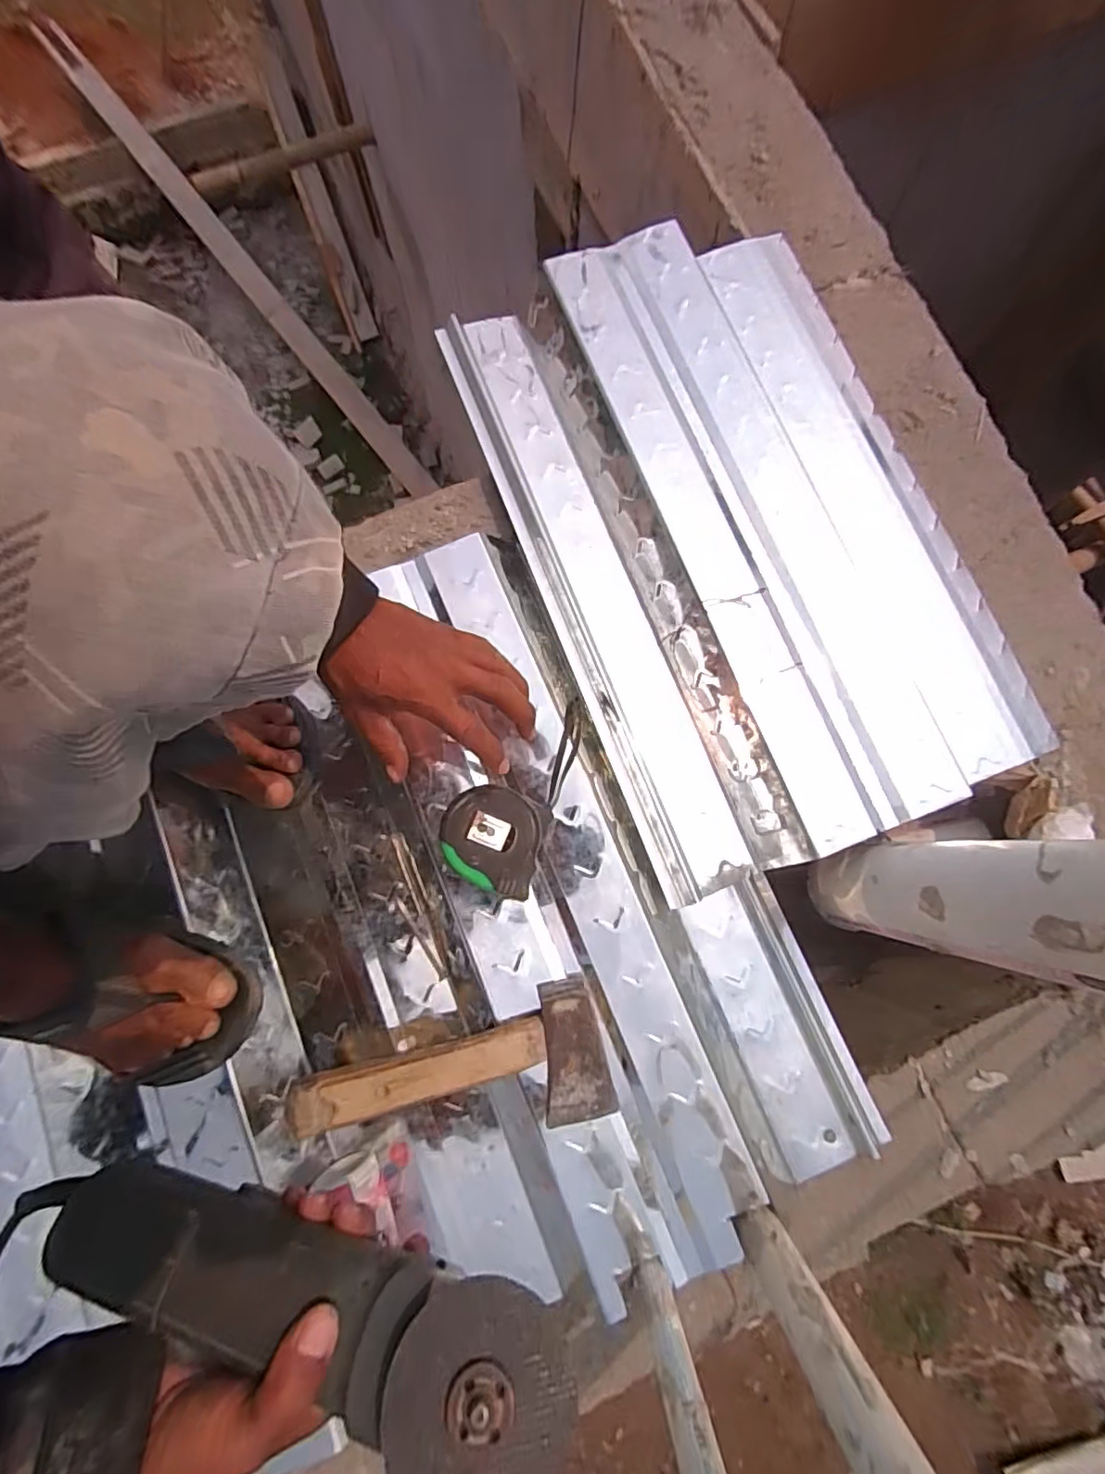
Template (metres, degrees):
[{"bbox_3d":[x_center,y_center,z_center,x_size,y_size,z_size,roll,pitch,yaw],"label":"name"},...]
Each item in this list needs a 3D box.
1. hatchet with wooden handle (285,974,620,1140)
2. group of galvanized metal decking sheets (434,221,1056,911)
[{"bbox_3d":[-0.068,0.263,0.438,0.225,0.027,0.096,-19,78,-3],"label":"hatchet with wooden handle"},{"bbox_3d":[0.171,-0.195,0.542,0.382,0.049,0.585,-22,81,-5],"label":"group of galvanized metal decking sheets"}]

